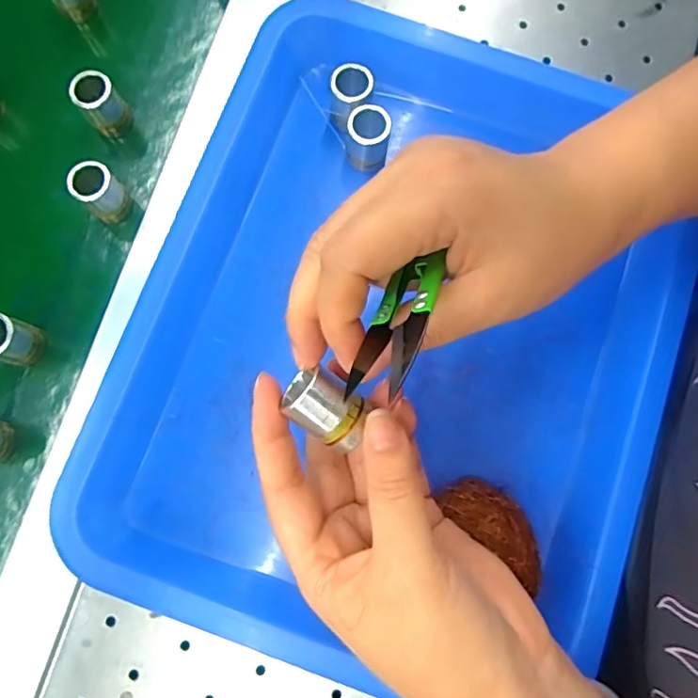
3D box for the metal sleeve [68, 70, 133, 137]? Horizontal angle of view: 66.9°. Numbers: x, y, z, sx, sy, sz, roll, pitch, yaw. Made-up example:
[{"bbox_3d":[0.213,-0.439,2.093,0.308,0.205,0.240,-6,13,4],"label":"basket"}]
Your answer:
[{"bbox_3d":[-0.142,-0.141,0.304,0.022,0.030,0.021,0,80,-1],"label":"metal sleeve"}]

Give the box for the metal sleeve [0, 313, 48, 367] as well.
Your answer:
[{"bbox_3d":[-0.179,-0.005,0.280,0.019,0.034,0.023,19,80,3],"label":"metal sleeve"}]

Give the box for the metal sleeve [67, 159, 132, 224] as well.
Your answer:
[{"bbox_3d":[-0.137,-0.086,0.294,0.022,0.033,0.022,0,80,-1],"label":"metal sleeve"}]

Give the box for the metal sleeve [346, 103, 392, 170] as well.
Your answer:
[{"bbox_3d":[0.010,-0.116,0.288,0.022,0.024,0.022,5,80,0],"label":"metal sleeve"}]

